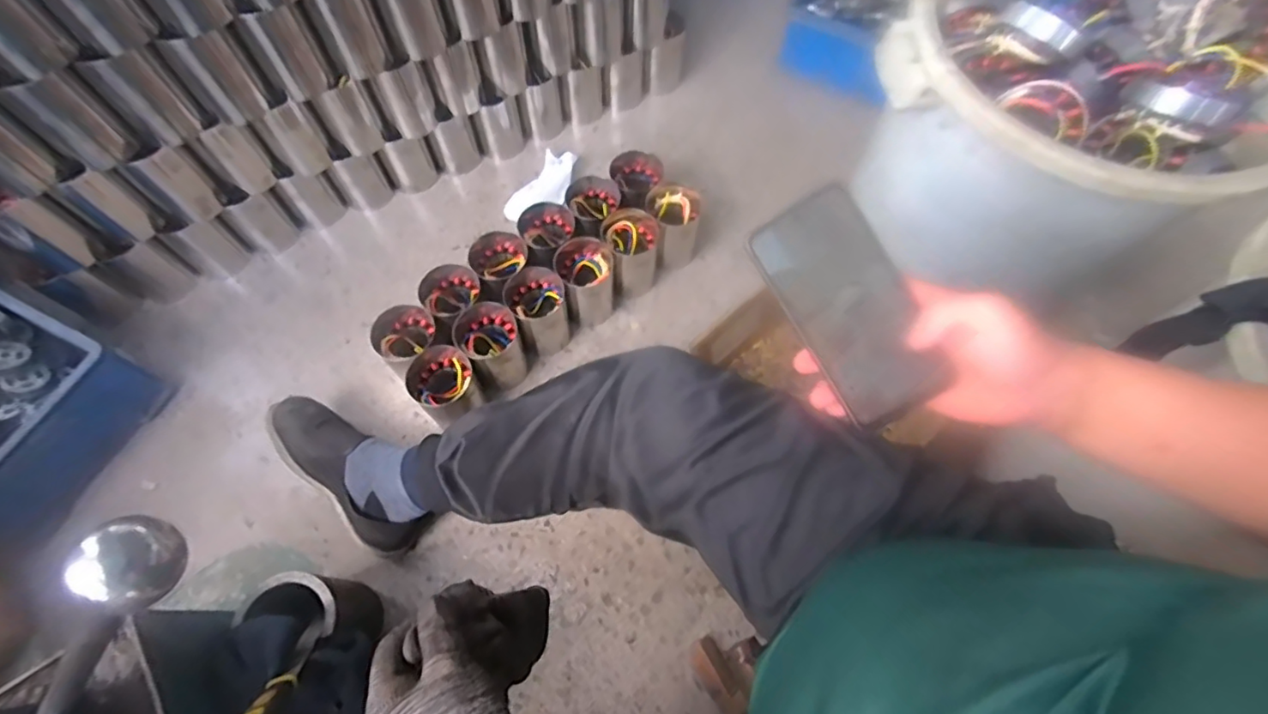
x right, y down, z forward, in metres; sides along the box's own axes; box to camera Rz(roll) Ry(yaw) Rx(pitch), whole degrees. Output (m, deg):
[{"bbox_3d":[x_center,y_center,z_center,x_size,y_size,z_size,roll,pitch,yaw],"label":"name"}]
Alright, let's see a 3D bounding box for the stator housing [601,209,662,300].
[{"bbox_3d":[-0.005,-0.180,0.984,0.097,0.122,0.105,-6,66,-4],"label":"stator housing"}]

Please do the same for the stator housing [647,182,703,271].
[{"bbox_3d":[0.068,-0.230,1.015,0.094,0.121,0.106,2,65,0],"label":"stator housing"}]

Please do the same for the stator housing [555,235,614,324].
[{"bbox_3d":[-0.082,-0.128,0.970,0.093,0.112,0.108,-12,66,-6],"label":"stator housing"}]

